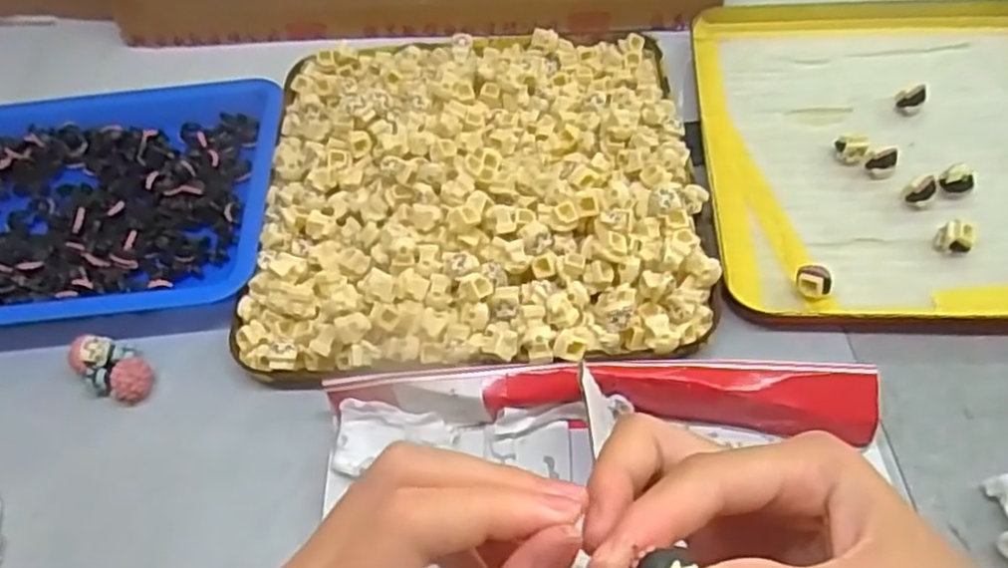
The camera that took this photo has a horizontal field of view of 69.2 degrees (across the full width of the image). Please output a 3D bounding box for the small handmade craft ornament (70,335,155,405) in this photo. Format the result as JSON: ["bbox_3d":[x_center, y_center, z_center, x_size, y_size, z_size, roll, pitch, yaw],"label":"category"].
[{"bbox_3d":[-0.194,0.042,0.361,0.039,0.020,0.026,28,62,22],"label":"small handmade craft ornament"}]

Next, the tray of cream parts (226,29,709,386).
[{"bbox_3d":[-0.015,-0.062,0.405,0.234,0.033,0.236,-3,55,3],"label":"tray of cream parts"}]

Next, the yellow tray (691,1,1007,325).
[{"bbox_3d":[0.234,-0.081,0.410,0.233,0.014,0.244,0,56,5],"label":"yellow tray"}]

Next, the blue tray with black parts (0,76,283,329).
[{"bbox_3d":[-0.238,-0.052,0.421,0.211,0.025,0.180,-5,55,1],"label":"blue tray with black parts"}]

